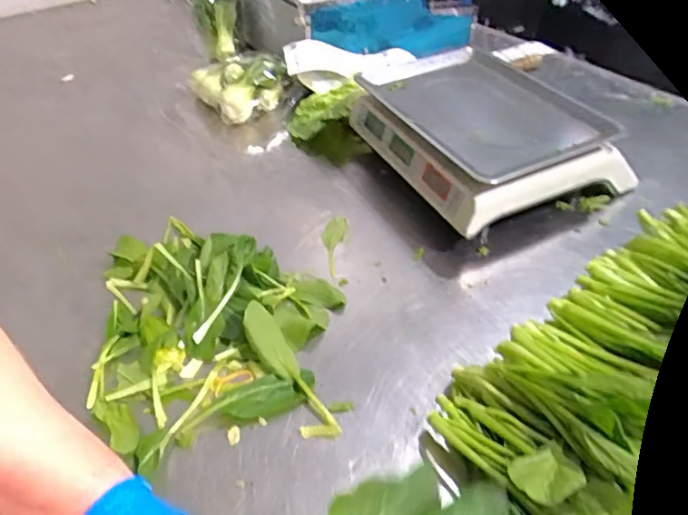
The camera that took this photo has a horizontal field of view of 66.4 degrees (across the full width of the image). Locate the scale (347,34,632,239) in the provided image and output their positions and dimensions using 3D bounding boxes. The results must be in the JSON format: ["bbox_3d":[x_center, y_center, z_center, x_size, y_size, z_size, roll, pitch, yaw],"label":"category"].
[{"bbox_3d":[0.207,-0.181,0.790,0.286,0.113,0.326,-21,47,-15],"label":"scale"}]

